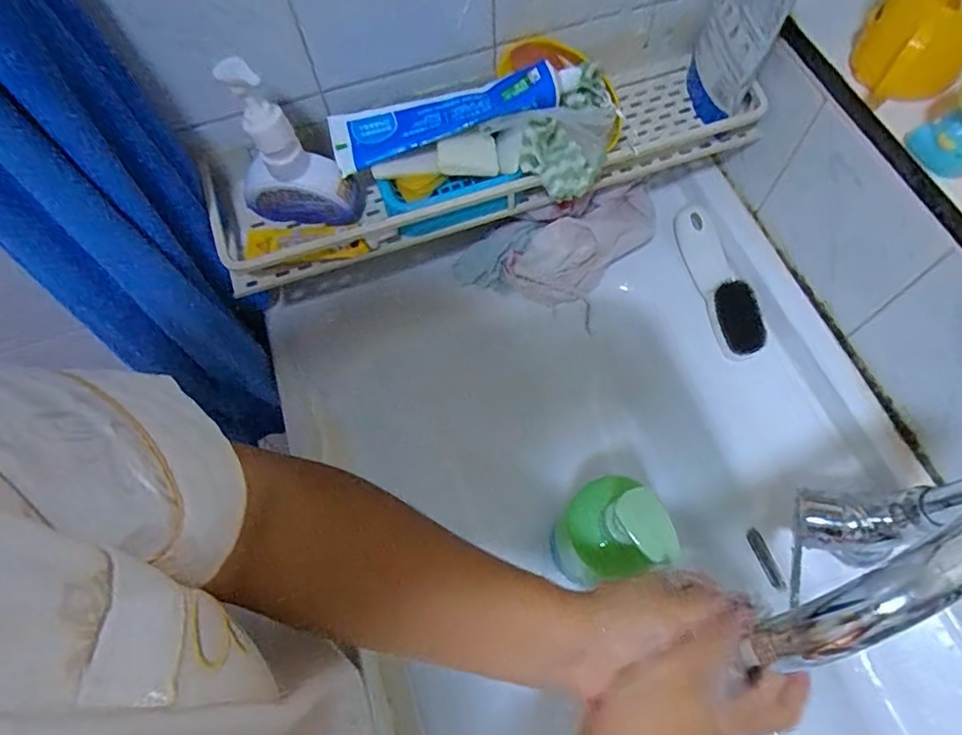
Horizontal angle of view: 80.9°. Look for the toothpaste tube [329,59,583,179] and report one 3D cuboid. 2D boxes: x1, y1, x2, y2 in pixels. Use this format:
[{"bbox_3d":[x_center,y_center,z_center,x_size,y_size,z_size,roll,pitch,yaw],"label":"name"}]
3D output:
[{"bbox_3d":[-0.023,-0.209,0.458,0.200,0.035,0.049,-14,66,-3],"label":"toothpaste tube"}]

